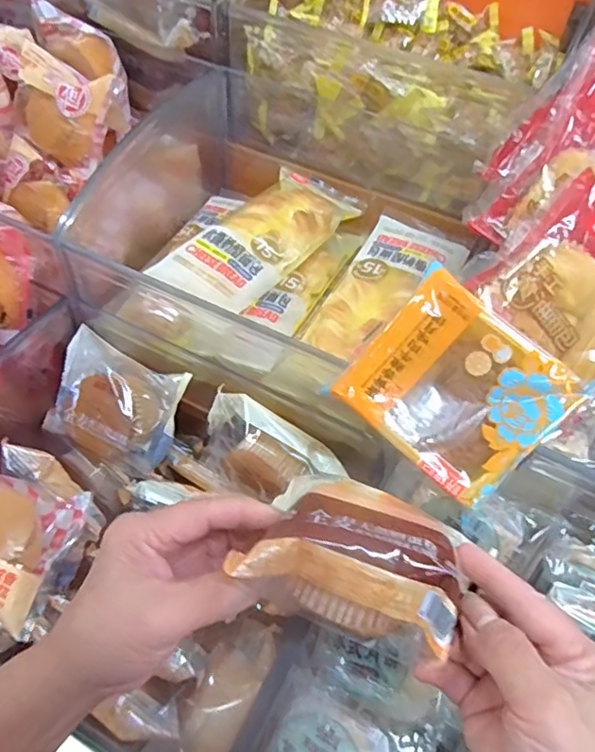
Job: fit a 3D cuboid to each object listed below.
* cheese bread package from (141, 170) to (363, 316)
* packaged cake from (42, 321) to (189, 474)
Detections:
[{"bbox_3d":[-0.033,-0.129,0.552,0.092,0.038,0.208,36,57,22],"label":"cheese bread package"},{"bbox_3d":[-0.157,0.023,0.504,0.116,0.046,0.096,27,84,18],"label":"packaged cake"}]

